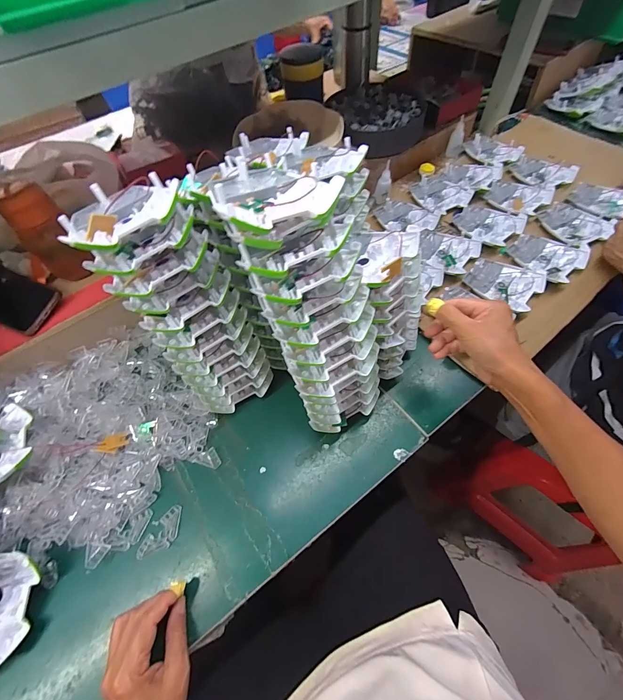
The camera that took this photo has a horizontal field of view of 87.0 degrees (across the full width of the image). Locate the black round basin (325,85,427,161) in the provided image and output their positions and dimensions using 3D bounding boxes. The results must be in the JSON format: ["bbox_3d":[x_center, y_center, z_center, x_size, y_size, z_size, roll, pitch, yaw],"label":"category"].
[{"bbox_3d":[0.140,-0.508,0.719,0.188,0.062,0.183,-2,60,3],"label":"black round basin"}]

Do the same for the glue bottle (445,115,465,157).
[{"bbox_3d":[0.327,-0.476,0.735,0.029,0.070,0.033,31,66,20],"label":"glue bottle"}]

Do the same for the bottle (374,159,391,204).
[{"bbox_3d":[0.146,-0.336,0.660,0.026,0.073,0.030,31,66,20],"label":"bottle"}]

